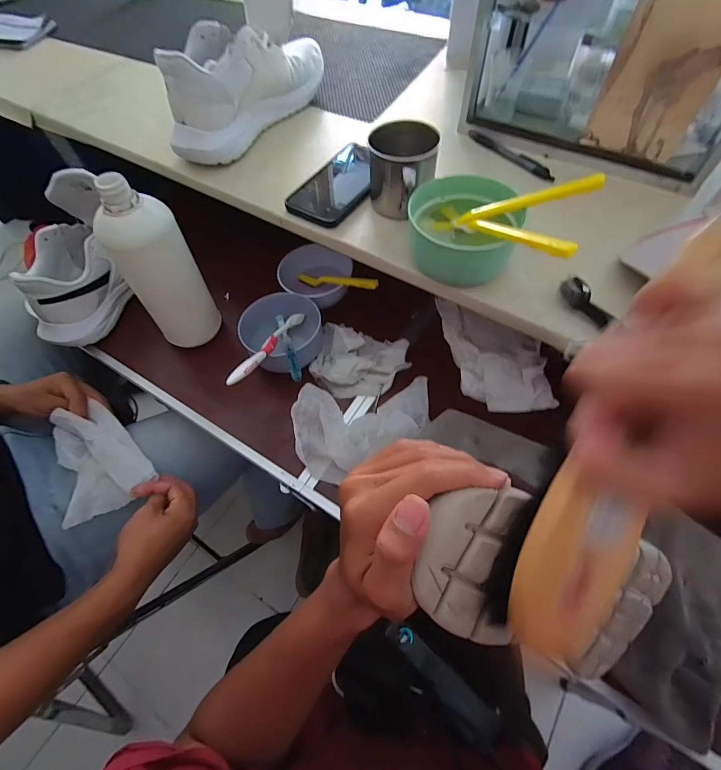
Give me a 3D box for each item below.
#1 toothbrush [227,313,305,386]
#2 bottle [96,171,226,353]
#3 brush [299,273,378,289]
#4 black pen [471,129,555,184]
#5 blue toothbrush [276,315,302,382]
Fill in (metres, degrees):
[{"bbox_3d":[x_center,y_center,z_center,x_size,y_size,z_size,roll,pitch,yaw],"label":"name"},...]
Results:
[{"bbox_3d":[-0.118,-0.052,0.484,0.021,0.016,0.178,12,36,10],"label":"toothbrush"},{"bbox_3d":[-0.244,-0.139,0.469,0.077,0.215,0.069,1,62,5],"label":"bottle"},{"bbox_3d":[-0.036,-0.151,0.544,0.160,0.016,0.014,19,61,44],"label":"brush"},{"bbox_3d":[0.196,-0.300,0.485,0.016,0.006,0.142,-34,65,-14],"label":"black pen"},{"bbox_3d":[-0.093,-0.052,0.480,0.013,0.018,0.174,-20,34,-7],"label":"blue toothbrush"}]

